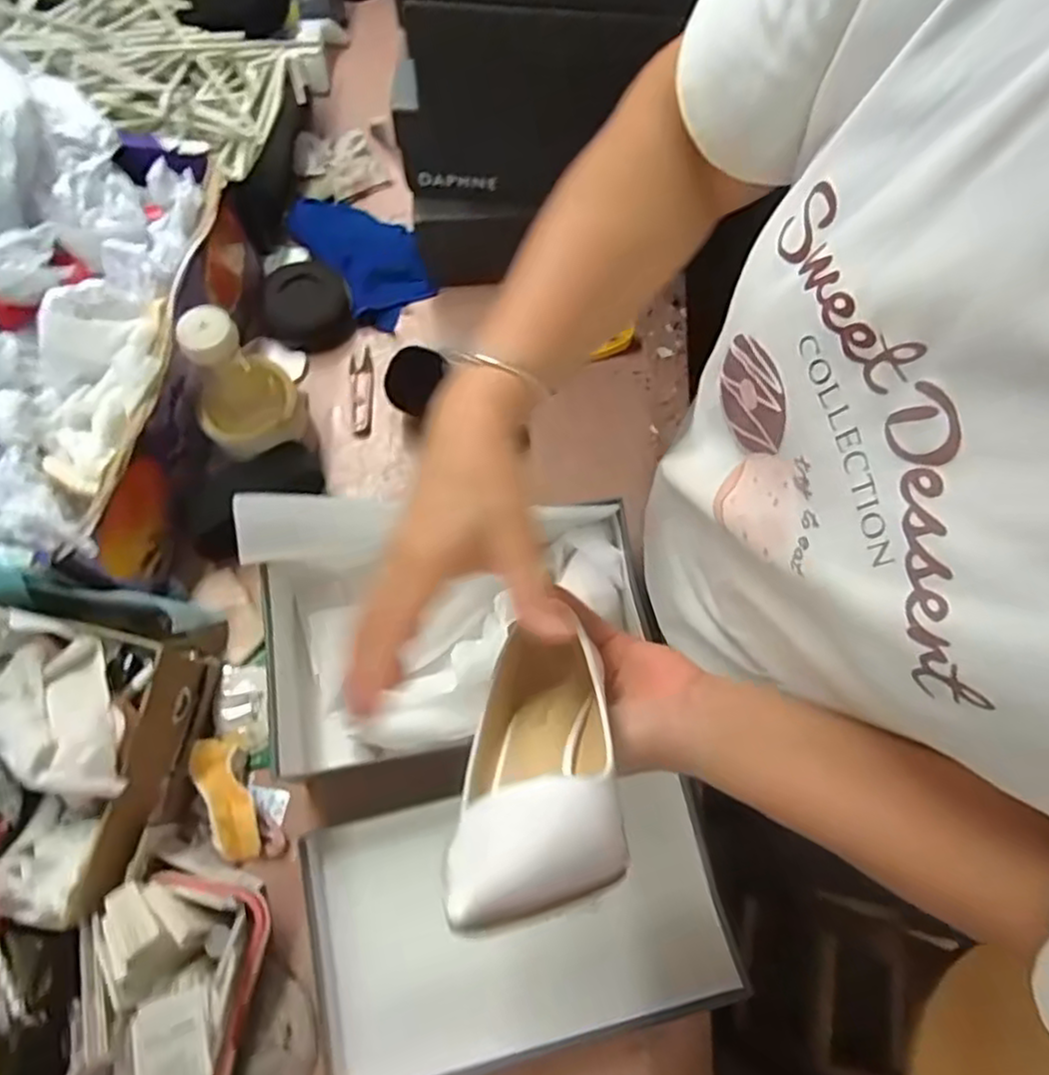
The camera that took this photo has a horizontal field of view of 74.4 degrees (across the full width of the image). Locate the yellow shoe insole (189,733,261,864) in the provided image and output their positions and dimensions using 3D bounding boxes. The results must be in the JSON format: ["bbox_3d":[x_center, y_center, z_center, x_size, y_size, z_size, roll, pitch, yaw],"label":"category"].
[{"bbox_3d":[-0.236,0.206,0.547,0.035,0.026,0.094,-16,71,-7],"label":"yellow shoe insole"}]

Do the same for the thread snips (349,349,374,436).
[{"bbox_3d":[-0.165,-0.148,0.703,0.022,0.006,0.102,-6,70,-4],"label":"thread snips"}]

